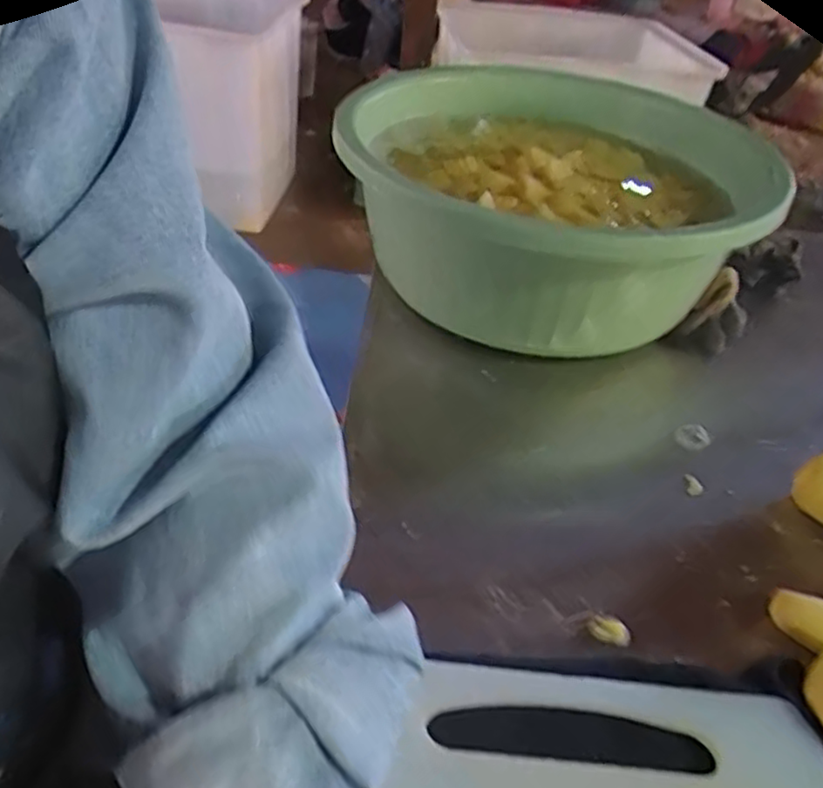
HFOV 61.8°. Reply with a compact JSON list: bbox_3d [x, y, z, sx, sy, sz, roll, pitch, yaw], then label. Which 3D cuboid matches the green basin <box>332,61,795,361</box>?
[{"bbox_3d":[0.124,-0.186,0.672,0.387,0.179,0.372,1,41,-8],"label":"green basin"}]

